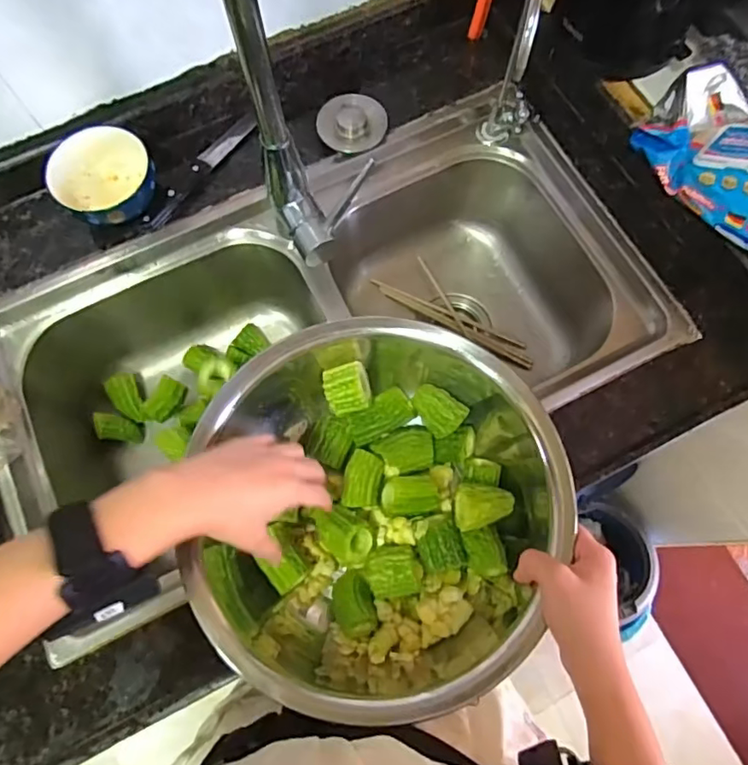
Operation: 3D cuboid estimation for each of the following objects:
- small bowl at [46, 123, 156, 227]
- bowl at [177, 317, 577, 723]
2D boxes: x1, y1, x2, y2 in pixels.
[{"bbox_3d":[-0.294,-0.223,0.601,0.104,0.079,0.093,-38,76,-10],"label":"small bowl"},{"bbox_3d":[0.000,0.101,0.479,0.304,0.096,0.290,0,73,1],"label":"bowl"}]

